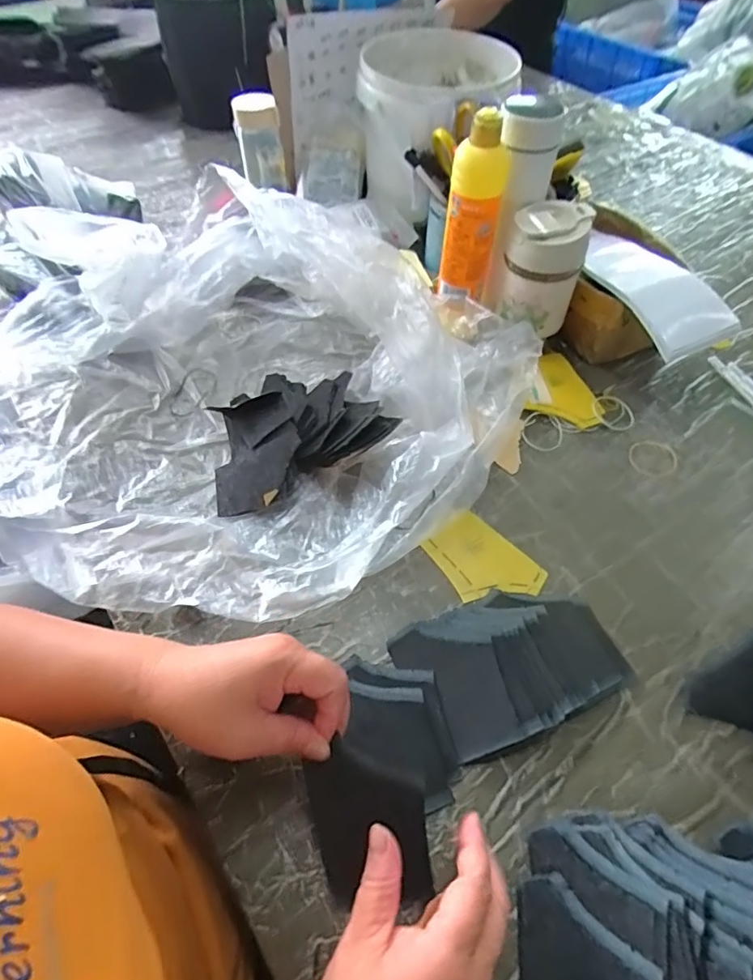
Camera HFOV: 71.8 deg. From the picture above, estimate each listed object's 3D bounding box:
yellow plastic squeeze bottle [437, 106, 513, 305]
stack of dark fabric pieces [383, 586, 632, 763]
[{"bbox_3d":[0.099,-0.287,0.542,0.053,0.168,0.050,29,59,18],"label":"yellow plastic squeeze bottle"},{"bbox_3d":[0.109,0.130,0.410,0.162,0.019,0.110,-22,58,-15],"label":"stack of dark fabric pieces"}]

